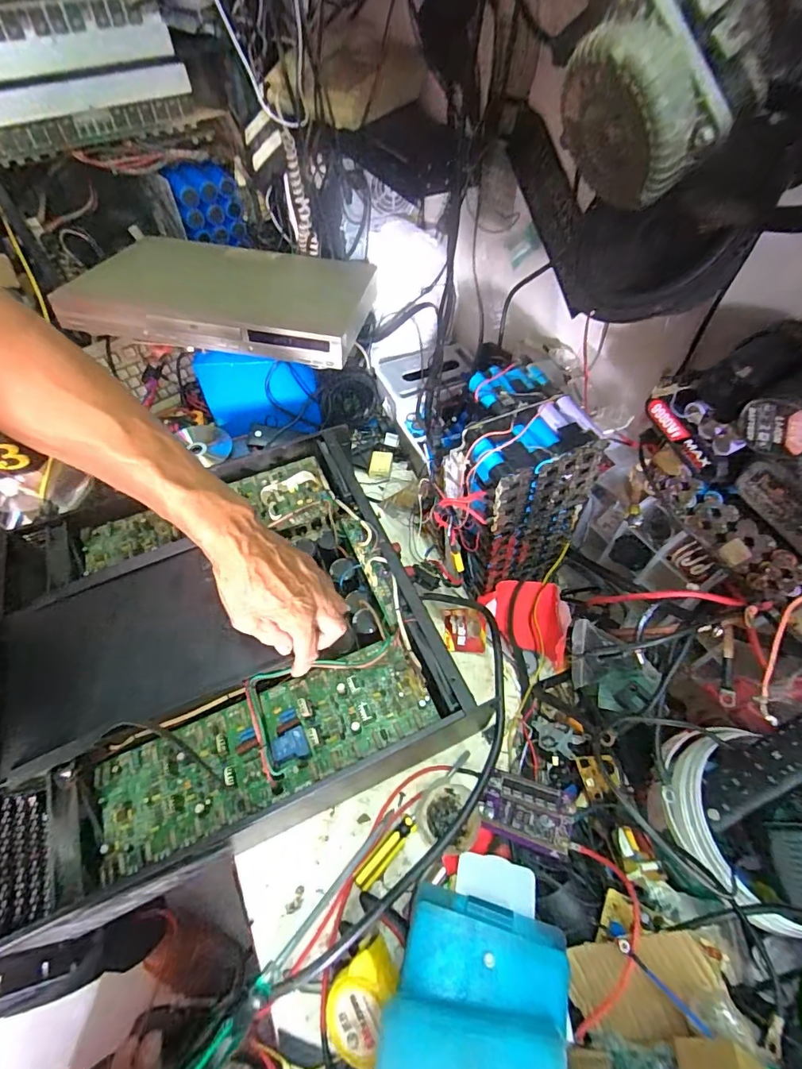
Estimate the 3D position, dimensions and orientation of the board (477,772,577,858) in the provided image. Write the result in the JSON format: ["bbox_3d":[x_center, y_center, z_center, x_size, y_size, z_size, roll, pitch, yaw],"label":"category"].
[{"bbox_3d":[0.127,0.284,0.473,0.090,0.011,0.055,0,55,34],"label":"board"}]

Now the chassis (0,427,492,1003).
[{"bbox_3d":[-0.207,0.114,0.523,0.445,0.087,0.446,-21,56,-15],"label":"chassis"}]

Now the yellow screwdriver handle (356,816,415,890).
[{"bbox_3d":[-0.014,0.326,0.476,0.018,0.015,0.079,38,62,24],"label":"yellow screwdriver handle"}]

